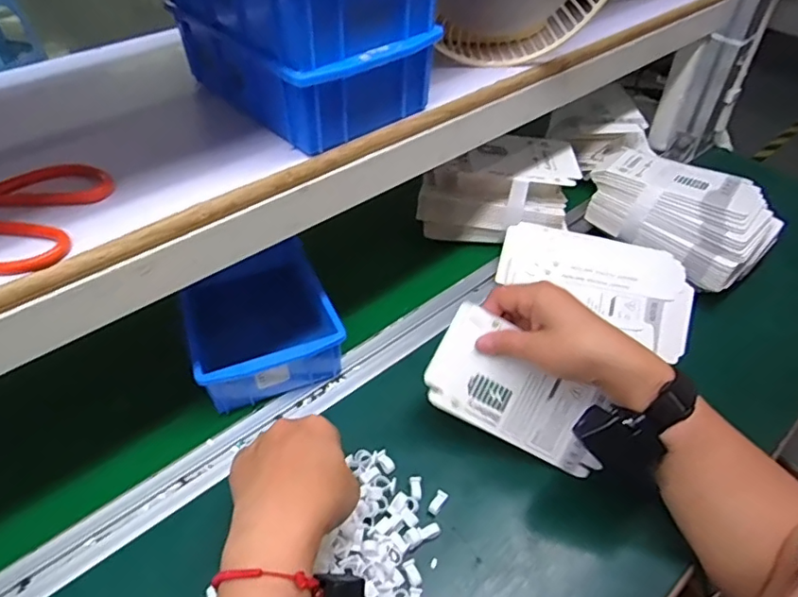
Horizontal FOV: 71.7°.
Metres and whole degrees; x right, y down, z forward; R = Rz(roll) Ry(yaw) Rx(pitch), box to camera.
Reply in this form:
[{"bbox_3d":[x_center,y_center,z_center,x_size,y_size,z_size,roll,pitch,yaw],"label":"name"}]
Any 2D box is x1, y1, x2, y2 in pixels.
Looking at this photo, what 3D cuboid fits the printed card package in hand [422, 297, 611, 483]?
[{"bbox_3d":[0.103,0.080,0.465,0.158,0.007,0.087,30,89,-3],"label":"printed card package in hand"}]

